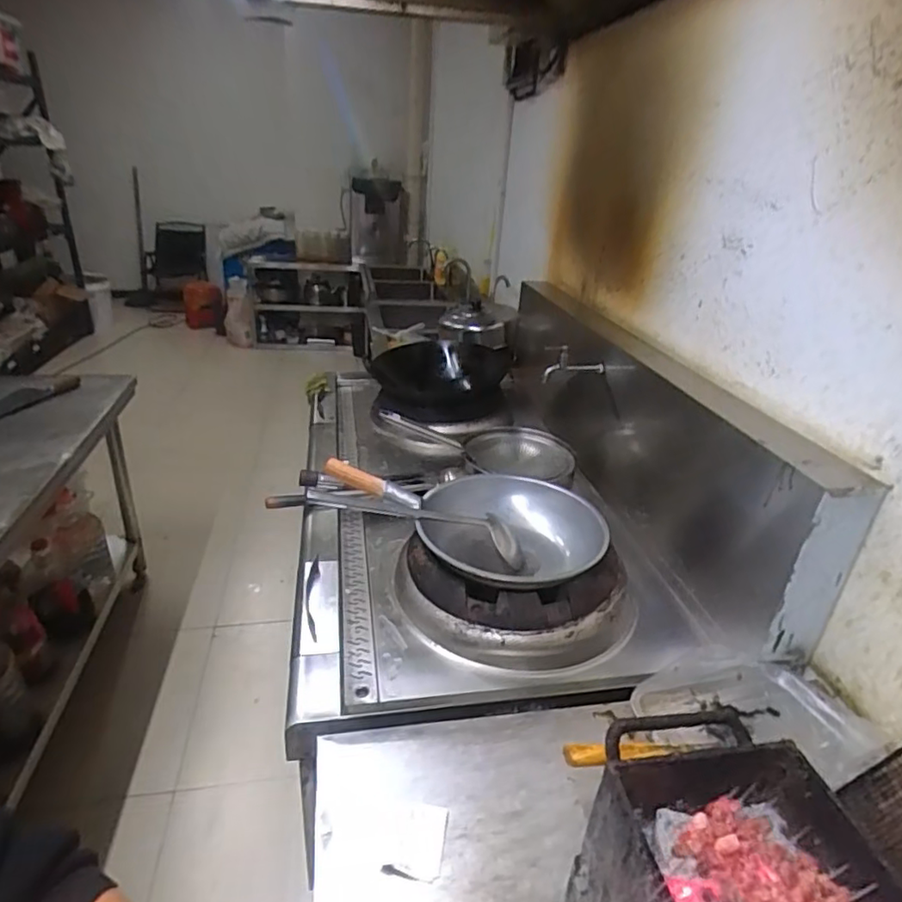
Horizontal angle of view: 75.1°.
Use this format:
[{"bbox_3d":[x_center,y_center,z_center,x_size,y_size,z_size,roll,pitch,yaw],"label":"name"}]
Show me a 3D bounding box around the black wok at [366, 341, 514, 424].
[{"bbox_3d":[-0.031,-0.241,1.966,0.479,0.169,0.470,1,27,-4],"label":"black wok"}]

